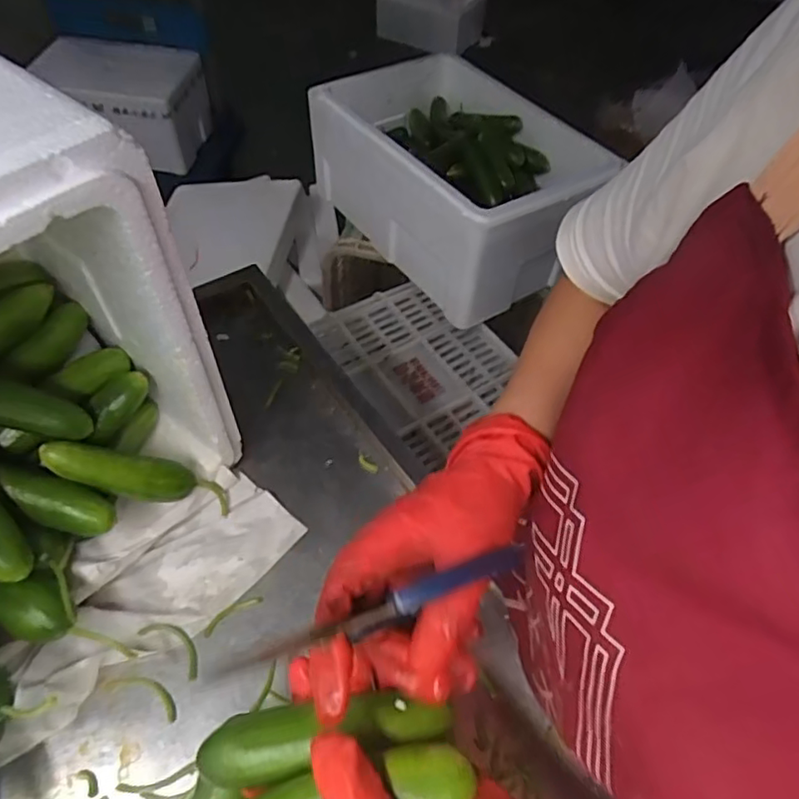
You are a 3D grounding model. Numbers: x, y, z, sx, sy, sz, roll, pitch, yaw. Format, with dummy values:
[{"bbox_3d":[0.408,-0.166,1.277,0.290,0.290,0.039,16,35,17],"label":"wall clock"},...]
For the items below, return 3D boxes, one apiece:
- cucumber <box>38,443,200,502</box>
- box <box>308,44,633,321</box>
[{"bbox_3d":[-0.198,0.052,0.419,0.101,0.025,0.026,22,45,-36],"label":"cucumber"},{"bbox_3d":[0.101,-0.346,0.953,0.306,0.218,0.412,-26,59,-21],"label":"box"}]

